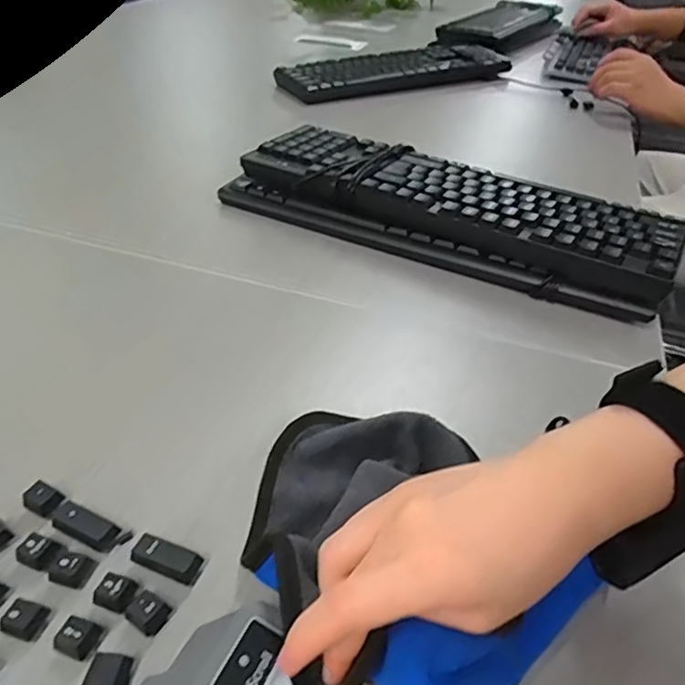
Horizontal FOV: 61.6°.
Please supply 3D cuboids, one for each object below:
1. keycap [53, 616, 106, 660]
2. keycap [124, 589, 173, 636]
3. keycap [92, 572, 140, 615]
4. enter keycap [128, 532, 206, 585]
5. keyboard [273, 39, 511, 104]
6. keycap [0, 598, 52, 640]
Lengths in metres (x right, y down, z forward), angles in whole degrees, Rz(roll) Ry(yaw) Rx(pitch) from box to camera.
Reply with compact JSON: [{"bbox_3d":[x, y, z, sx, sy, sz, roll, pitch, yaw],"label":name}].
[{"bbox_3d":[-0.124,0.137,0.270,0.017,0.011,0.018,11,41,9],"label":"keycap"},{"bbox_3d":[-0.095,0.129,0.280,0.018,0.009,0.017,22,44,21],"label":"keycap"},{"bbox_3d":[-0.113,0.124,0.285,0.017,0.010,0.017,10,40,8],"label":"keycap"},{"bbox_3d":[-0.092,0.112,0.298,0.036,0.010,0.019,16,42,14],"label":"enter keycap"},{"bbox_3d":[0.089,-0.484,1.005,0.412,0.028,0.122,-16,44,-22],"label":"keyboard"},{"bbox_3d":[-0.152,0.131,0.275,0.016,0.010,0.019,10,40,8],"label":"keycap"}]

